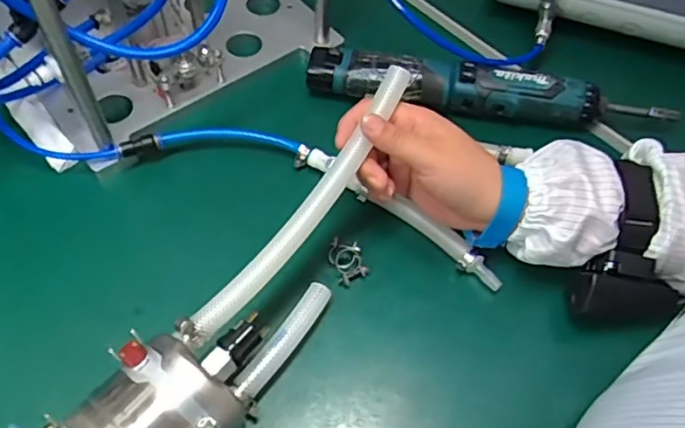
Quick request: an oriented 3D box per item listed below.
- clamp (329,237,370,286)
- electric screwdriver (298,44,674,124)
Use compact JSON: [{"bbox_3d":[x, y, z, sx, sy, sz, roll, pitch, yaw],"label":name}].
[{"bbox_3d":[0.003,0.036,0.466,0.025,0.007,0.037,-18,60,-13],"label":"clamp"},{"bbox_3d":[0.129,-0.110,0.544,0.325,0.048,0.035,12,58,5],"label":"electric screwdriver"}]

